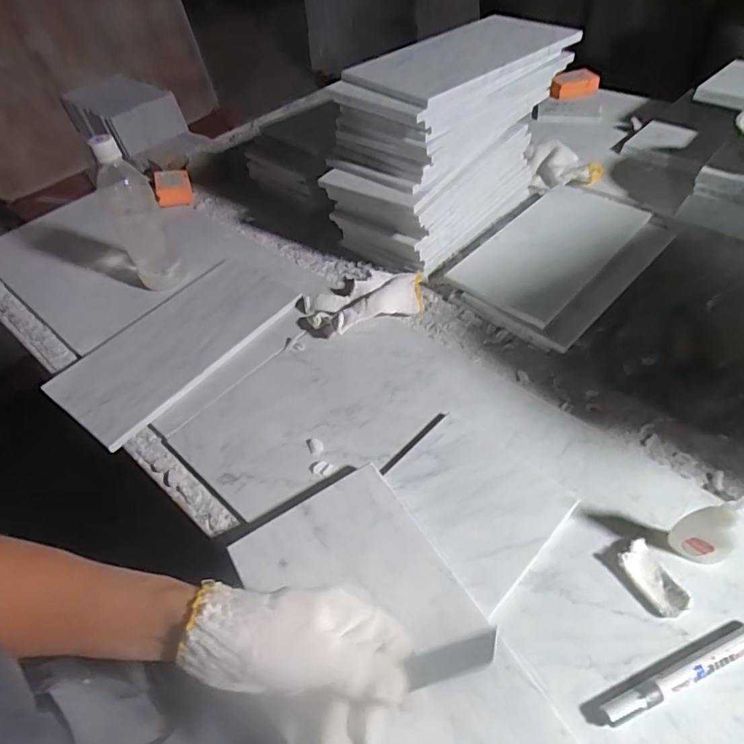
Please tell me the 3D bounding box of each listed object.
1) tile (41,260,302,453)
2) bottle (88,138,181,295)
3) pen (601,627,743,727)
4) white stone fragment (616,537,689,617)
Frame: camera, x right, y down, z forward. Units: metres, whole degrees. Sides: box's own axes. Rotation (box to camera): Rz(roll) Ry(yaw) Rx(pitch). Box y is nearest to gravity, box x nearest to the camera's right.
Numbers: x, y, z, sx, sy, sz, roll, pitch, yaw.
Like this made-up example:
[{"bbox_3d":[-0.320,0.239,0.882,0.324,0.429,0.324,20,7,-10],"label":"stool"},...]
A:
[{"bbox_3d":[-0.252,-0.043,0.649,0.168,0.014,0.299,28,56,29],"label":"tile"},{"bbox_3d":[-0.323,-0.213,0.682,0.065,0.201,0.075,-20,48,-12],"label":"bottle"},{"bbox_3d":[0.231,0.221,0.364,0.145,0.015,0.015,-19,48,-11],"label":"pen"},{"bbox_3d":[0.230,0.171,0.409,0.033,0.014,0.057,-20,48,-12],"label":"white stone fragment"}]

